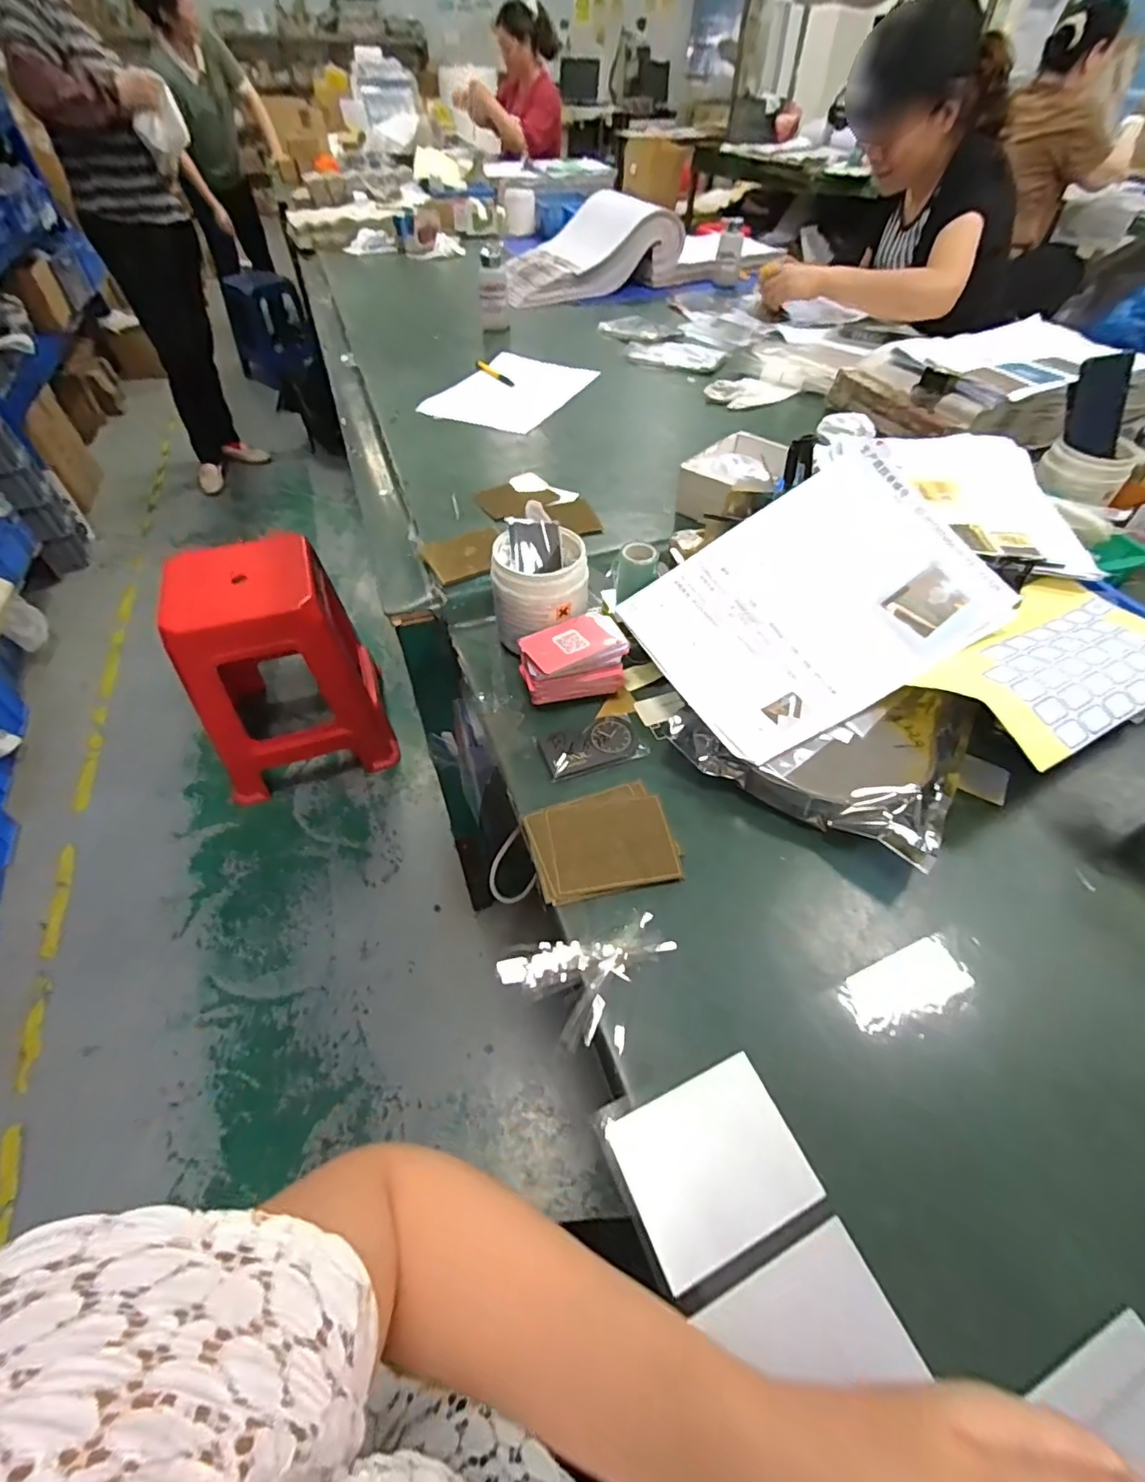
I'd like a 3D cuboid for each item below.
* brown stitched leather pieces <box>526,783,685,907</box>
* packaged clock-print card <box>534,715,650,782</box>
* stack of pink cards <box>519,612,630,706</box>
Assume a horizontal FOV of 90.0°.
[{"bbox_3d":[0.024,0.081,0.462,0.114,0.005,0.091,-13,52,-10],"label":"brown stitched leather pieces"},{"bbox_3d":[0.016,0.004,0.525,0.089,0.006,0.057,-17,53,-13],"label":"packaged clock-print card"},{"bbox_3d":[0.000,-0.082,0.562,0.102,0.044,0.068,-10,51,-9],"label":"stack of pink cards"}]

